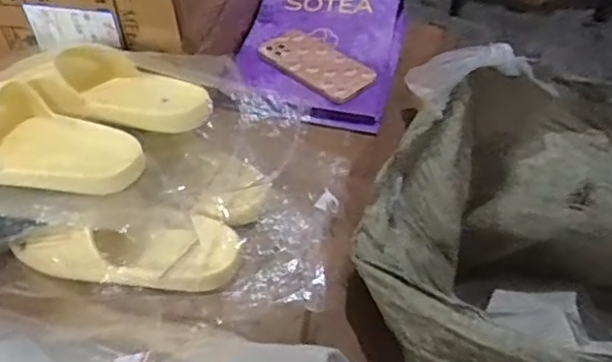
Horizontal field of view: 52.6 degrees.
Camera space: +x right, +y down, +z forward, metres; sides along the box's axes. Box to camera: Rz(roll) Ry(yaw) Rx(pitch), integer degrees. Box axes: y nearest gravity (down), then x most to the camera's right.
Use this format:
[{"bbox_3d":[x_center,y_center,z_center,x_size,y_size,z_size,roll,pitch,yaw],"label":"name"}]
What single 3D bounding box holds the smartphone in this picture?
[{"bbox_3d":[0.014,-0.156,0.828,0.086,0.012,0.154,-36,55,-29],"label":"smartphone"}]

